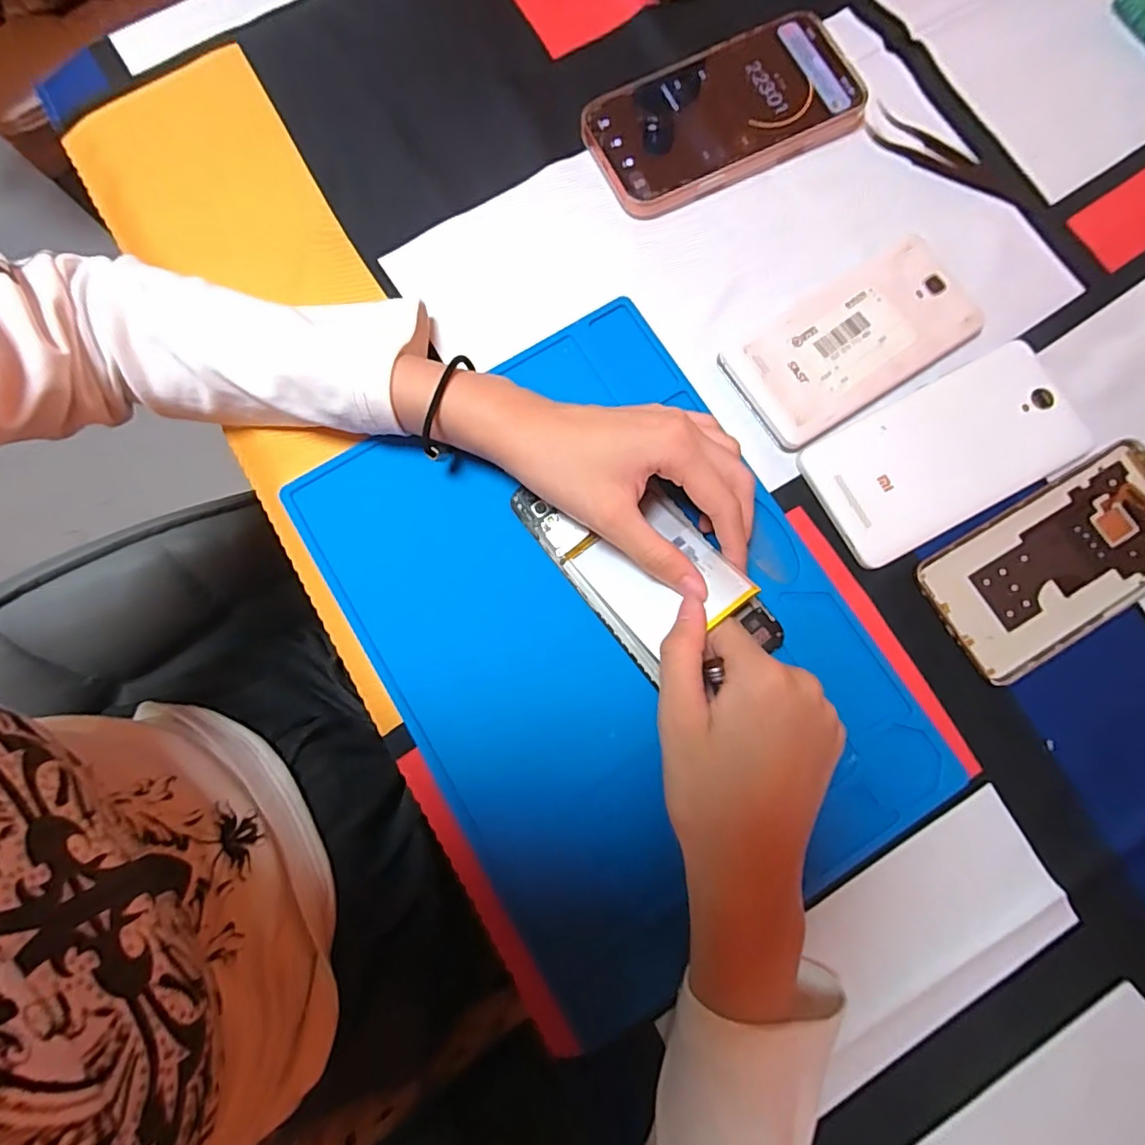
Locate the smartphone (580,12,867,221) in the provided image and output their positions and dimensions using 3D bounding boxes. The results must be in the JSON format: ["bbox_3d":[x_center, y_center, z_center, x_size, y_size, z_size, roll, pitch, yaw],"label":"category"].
[{"bbox_3d":[0.092,-0.281,0.342,0.166,0.015,0.081,-27,81,-5],"label":"smartphone"}]

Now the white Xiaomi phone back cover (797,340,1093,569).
[{"bbox_3d":[0.207,-0.066,0.307,0.150,0.009,0.077,-27,81,-5],"label":"white Xiaomi phone back cover"}]

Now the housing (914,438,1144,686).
[{"bbox_3d":[0.269,-0.008,0.302,0.157,0.005,0.075,-29,81,-5],"label":"housing"}]

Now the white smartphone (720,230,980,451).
[{"bbox_3d":[0.162,-0.131,0.315,0.141,0.009,0.068,-31,81,-5],"label":"white smartphone"}]

